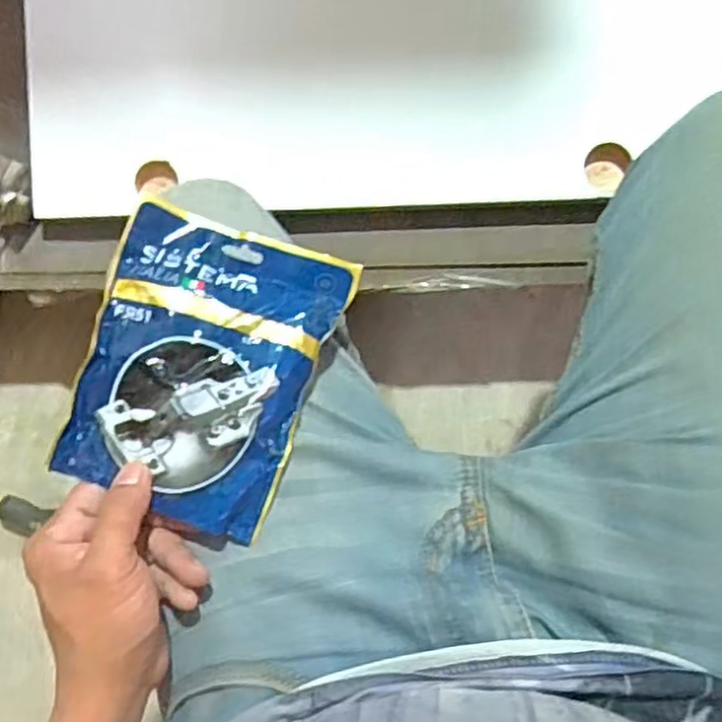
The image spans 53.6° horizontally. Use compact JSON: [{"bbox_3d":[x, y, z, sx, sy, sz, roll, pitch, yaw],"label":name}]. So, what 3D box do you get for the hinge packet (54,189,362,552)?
[{"bbox_3d":[-0.091,0.001,0.399,0.128,0.018,0.169,21,74,-2],"label":"hinge packet"}]

